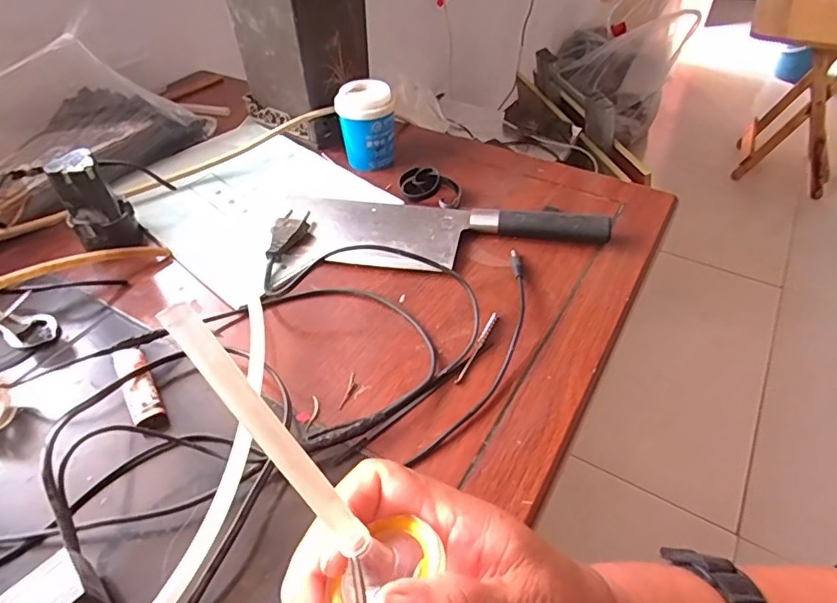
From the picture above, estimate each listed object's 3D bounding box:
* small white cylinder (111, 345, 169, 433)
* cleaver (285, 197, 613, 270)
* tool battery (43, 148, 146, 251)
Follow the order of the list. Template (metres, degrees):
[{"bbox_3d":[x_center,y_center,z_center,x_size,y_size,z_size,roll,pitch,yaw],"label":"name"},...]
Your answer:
[{"bbox_3d":[-0.191,0.058,0.361,0.020,0.013,0.079,-27,52,-23],"label":"small white cylinder"},{"bbox_3d":[0.022,-0.065,0.465,0.276,0.023,0.090,2,46,3],"label":"cleaver"},{"bbox_3d":[-0.276,-0.085,0.450,0.052,0.077,0.049,-29,52,-24],"label":"tool battery"}]

